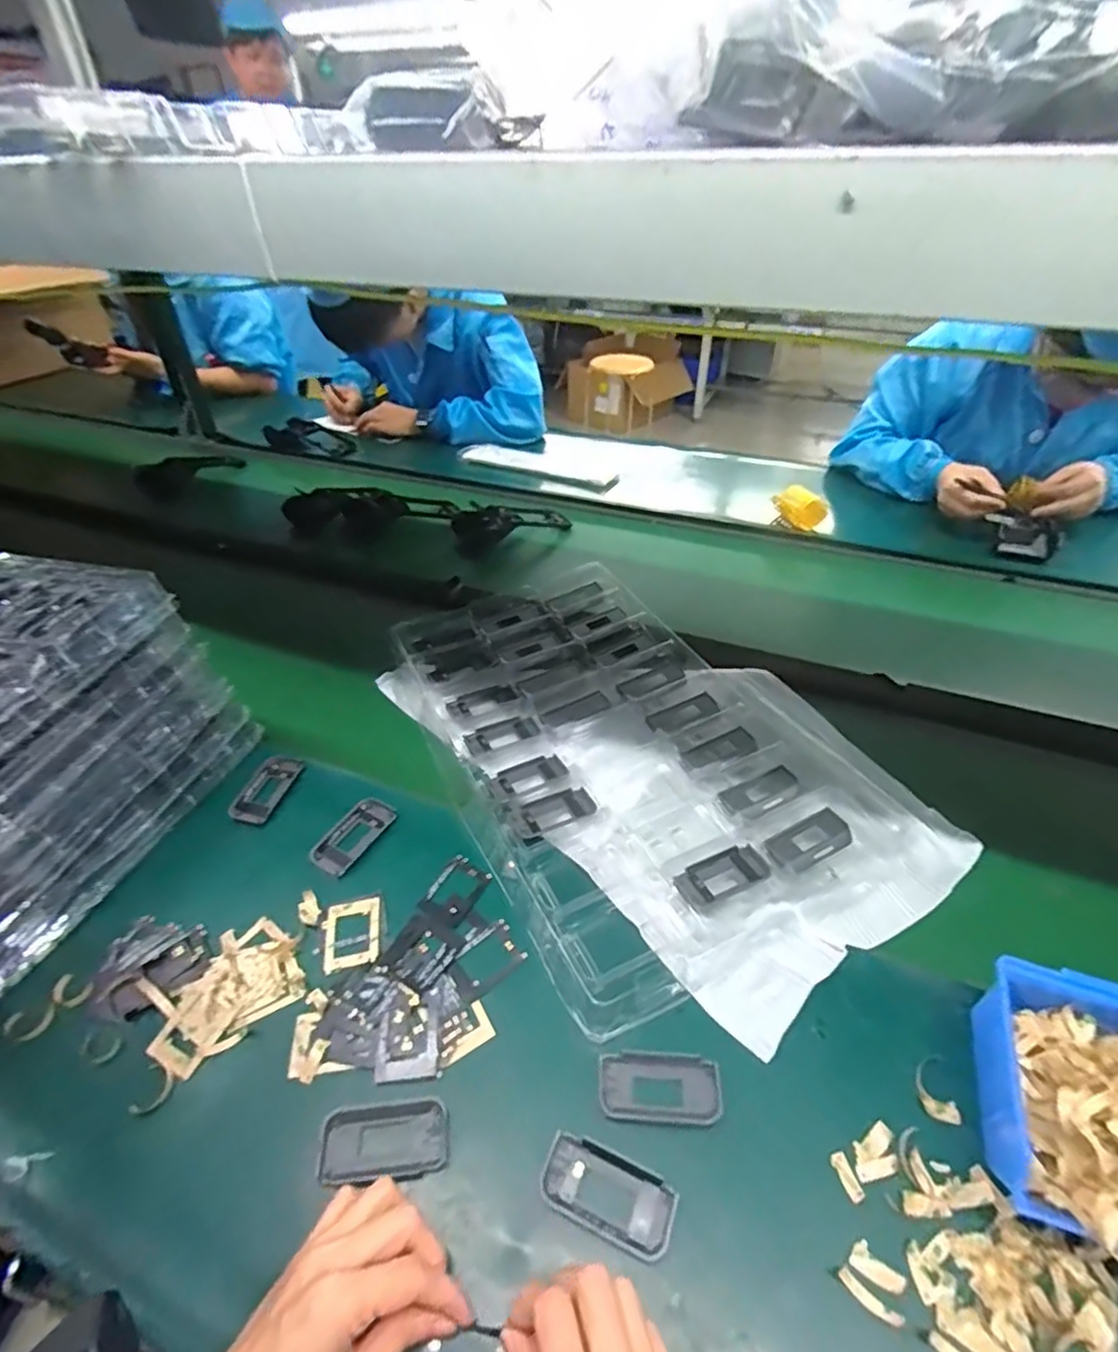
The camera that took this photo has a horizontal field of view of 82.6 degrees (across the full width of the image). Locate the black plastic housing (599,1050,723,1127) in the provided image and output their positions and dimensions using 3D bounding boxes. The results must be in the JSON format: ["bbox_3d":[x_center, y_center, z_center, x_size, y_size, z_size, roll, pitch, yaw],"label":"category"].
[{"bbox_3d":[0.065,0.262,0.407,0.076,0.004,0.038,2,40,4],"label":"black plastic housing"}]

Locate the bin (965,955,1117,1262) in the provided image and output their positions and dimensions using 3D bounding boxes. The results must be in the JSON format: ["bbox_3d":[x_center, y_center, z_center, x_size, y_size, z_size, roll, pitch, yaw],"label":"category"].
[{"bbox_3d":[0.317,0.255,0.364,0.125,0.067,0.135,12,42,15],"label":"bin"}]

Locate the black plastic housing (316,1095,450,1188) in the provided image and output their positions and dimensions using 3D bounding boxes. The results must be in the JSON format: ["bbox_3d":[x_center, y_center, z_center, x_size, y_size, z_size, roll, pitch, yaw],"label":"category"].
[{"bbox_3d":[-0.107,0.286,0.390,0.076,0.008,0.039,-6,40,-6],"label":"black plastic housing"}]

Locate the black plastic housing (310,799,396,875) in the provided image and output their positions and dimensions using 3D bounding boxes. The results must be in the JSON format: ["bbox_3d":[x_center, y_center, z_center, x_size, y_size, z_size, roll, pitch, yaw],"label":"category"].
[{"bbox_3d":[-0.178,0.138,0.553,0.037,0.006,0.074,22,45,24],"label":"black plastic housing"}]

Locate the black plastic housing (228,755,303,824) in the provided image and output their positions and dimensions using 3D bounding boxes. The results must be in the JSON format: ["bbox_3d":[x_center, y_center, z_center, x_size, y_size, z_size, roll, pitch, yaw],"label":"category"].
[{"bbox_3d":[-0.272,0.104,0.595,0.038,0.006,0.074,9,41,12],"label":"black plastic housing"}]

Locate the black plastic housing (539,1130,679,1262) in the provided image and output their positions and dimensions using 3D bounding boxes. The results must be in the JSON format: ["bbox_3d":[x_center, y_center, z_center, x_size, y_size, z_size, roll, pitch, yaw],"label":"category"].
[{"bbox_3d":[0.028,0.298,0.368,0.077,0.005,0.038,15,43,18],"label":"black plastic housing"}]

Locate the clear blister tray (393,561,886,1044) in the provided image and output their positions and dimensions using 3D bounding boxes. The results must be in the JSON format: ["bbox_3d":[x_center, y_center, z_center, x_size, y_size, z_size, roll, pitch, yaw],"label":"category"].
[{"bbox_3d":[0.046,0.051,0.644,0.303,0.024,0.505,-18,43,-19],"label":"clear blister tray"}]

